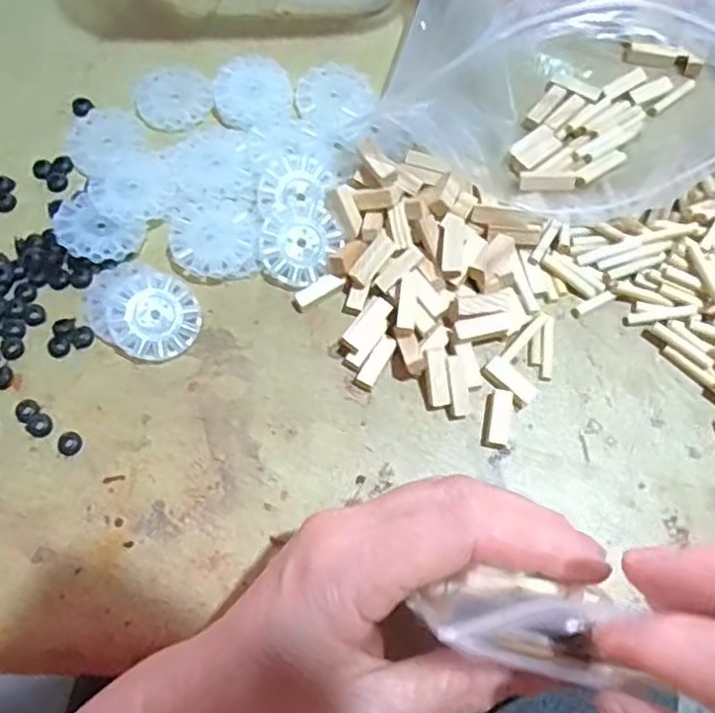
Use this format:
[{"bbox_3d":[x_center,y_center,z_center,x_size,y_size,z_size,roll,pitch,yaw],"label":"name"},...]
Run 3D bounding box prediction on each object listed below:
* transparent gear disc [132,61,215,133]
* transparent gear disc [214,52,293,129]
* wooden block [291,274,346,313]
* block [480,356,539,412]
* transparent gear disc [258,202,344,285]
[{"bbox_3d":[-0.098,-0.139,0.341,0.039,0.004,0.048,-12,72,-5],"label":"transparent gear disc"},{"bbox_3d":[-0.054,-0.138,0.335,0.039,0.005,0.047,10,69,-1],"label":"transparent gear disc"},{"bbox_3d":[-0.019,-0.030,0.301,0.025,0.007,0.008,-31,74,-11],"label":"wooden block"},{"bbox_3d":[0.068,0.012,0.288,0.013,0.007,0.025,-40,76,-13],"label":"block"},{"bbox_3d":[-0.028,-0.054,0.304,0.034,0.004,0.039,36,82,-6],"label":"transparent gear disc"}]

